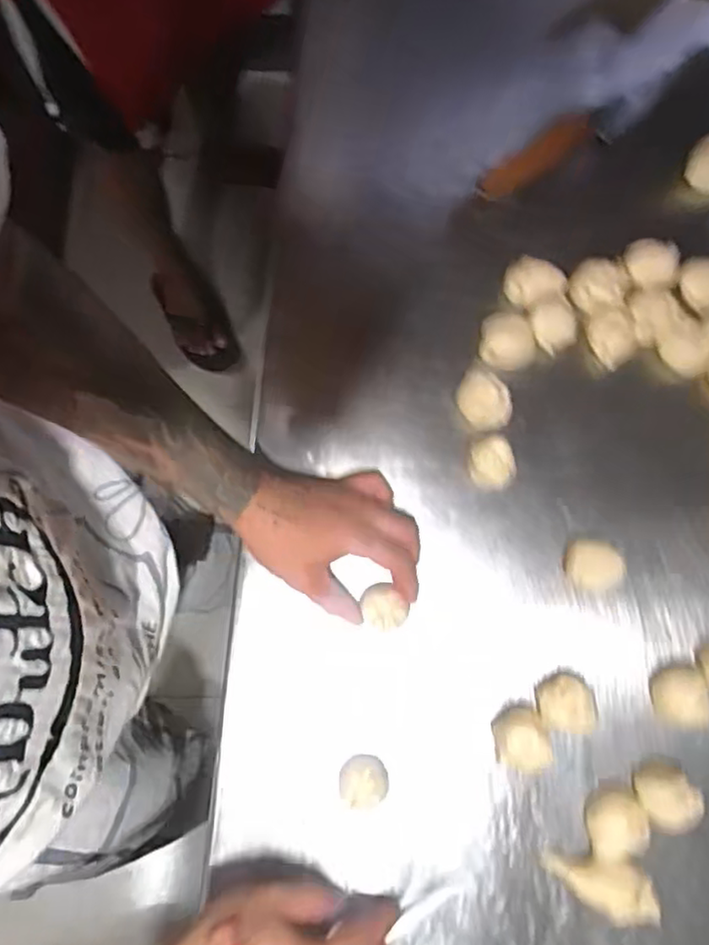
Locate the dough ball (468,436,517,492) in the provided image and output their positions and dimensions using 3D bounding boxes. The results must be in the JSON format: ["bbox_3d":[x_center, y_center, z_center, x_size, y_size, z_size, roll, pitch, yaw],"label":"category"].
[{"bbox_3d":[0.109,-0.007,0.523,0.038,0.031,0.039,3,79,0],"label":"dough ball"}]

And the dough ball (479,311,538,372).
[{"bbox_3d":[0.129,-0.110,0.551,0.046,0.026,0.043,0,79,-1],"label":"dough ball"}]

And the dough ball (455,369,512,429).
[{"bbox_3d":[0.104,-0.057,0.536,0.037,0.035,0.050,-38,82,-7],"label":"dough ball"}]

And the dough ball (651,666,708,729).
[{"bbox_3d":[0.250,0.175,0.505,0.038,0.030,0.042,-11,79,-3],"label":"dough ball"}]

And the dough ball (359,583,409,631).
[{"bbox_3d":[0.022,0.105,0.503,0.033,0.026,0.036,0,79,-1],"label":"dough ball"}]

